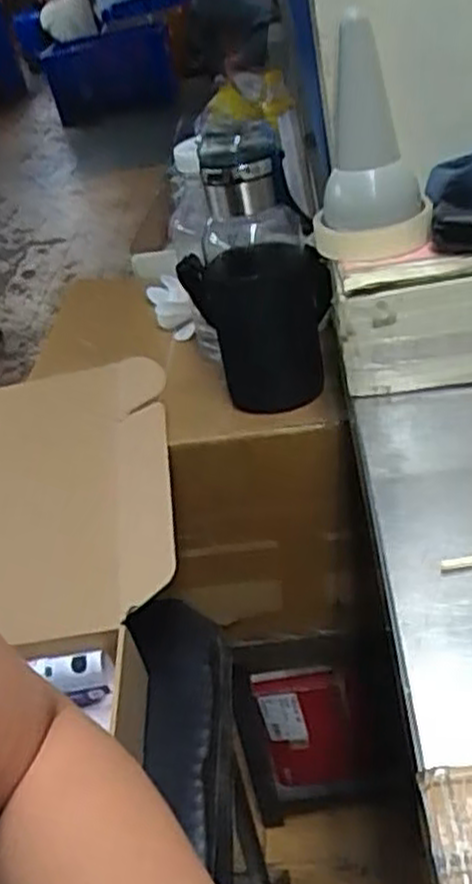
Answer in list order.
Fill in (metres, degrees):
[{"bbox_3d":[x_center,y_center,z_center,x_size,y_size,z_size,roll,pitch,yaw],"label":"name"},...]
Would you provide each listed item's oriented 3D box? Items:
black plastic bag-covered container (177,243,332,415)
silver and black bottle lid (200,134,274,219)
[{"bbox_3d":[0.024,-0.105,0.714,0.121,0.145,0.086,0,37,17],"label":"black plastic bag-covered container"},{"bbox_3d":[0.003,-0.224,0.635,0.062,0.066,0.051,-9,35,6],"label":"silver and black bottle lid"}]

